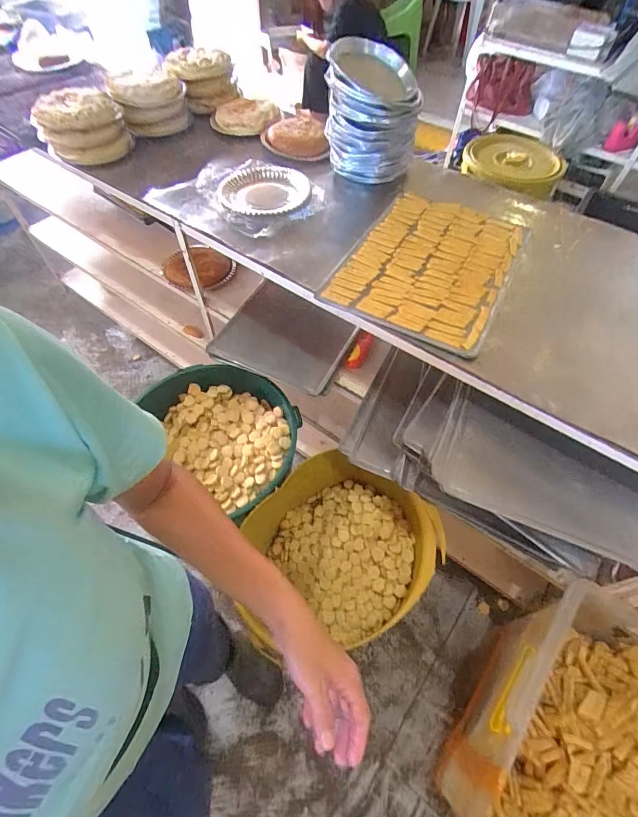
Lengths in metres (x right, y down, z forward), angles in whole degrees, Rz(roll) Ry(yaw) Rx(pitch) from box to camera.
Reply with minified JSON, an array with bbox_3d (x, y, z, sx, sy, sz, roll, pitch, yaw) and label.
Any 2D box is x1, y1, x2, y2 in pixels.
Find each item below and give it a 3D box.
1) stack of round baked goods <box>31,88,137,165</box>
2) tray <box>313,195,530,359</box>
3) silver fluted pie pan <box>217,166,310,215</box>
[{"bbox_3d":[-0.648,-0.781,1.069,0.227,0.131,0.232,-21,59,-14],"label":"stack of round baked goods"},{"bbox_3d":[0.239,-0.314,0.819,0.317,0.025,0.438,26,60,16],"label":"tray"},{"bbox_3d":[-0.141,-0.542,0.961,0.194,0.048,0.204,0,56,0],"label":"silver fluted pie pan"}]

